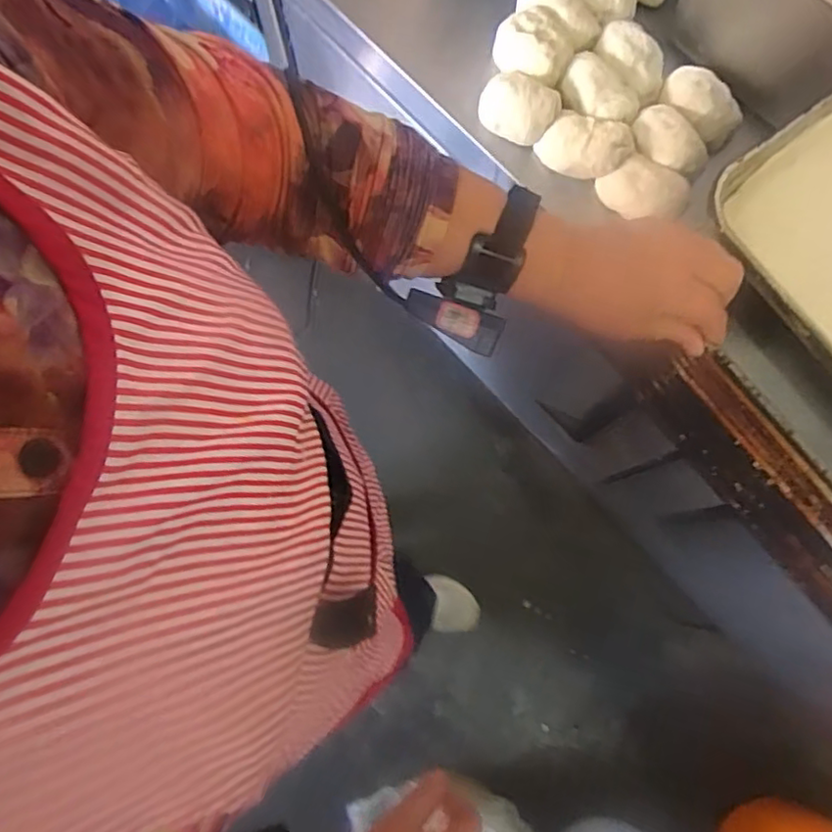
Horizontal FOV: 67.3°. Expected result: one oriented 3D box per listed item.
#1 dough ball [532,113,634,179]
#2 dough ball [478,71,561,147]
[{"bbox_3d":[0.161,-0.259,0.601,0.085,0.034,0.051,17,78,3],"label":"dough ball"},{"bbox_3d":[0.101,-0.306,0.610,0.080,0.041,0.059,24,78,5],"label":"dough ball"}]

